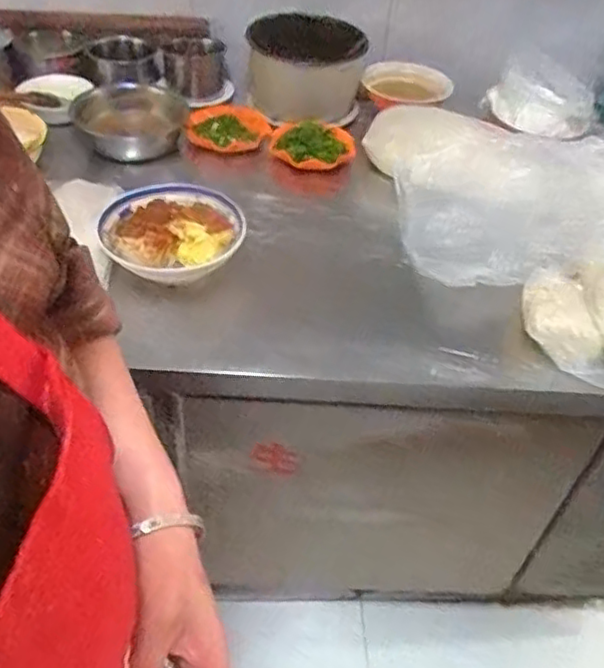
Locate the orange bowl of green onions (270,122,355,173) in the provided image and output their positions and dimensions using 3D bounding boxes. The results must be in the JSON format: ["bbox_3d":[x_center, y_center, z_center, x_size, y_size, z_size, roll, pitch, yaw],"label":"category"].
[{"bbox_3d":[0.010,-0.340,1.198,0.146,0.052,0.133,3,44,-3],"label":"orange bowl of green onions"}]

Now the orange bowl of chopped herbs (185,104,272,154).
[{"bbox_3d":[-0.135,-0.383,1.229,0.148,0.039,0.148,3,44,-3],"label":"orange bowl of chopped herbs"}]

